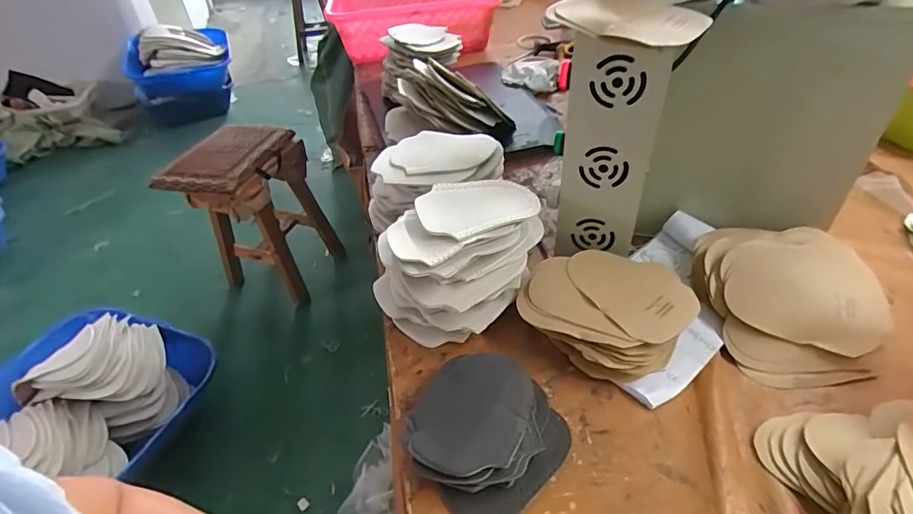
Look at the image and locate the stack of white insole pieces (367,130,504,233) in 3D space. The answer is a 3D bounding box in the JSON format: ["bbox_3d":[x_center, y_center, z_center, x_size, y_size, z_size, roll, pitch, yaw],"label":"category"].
[{"bbox_3d":[-0.032,-0.103,0.650,0.175,0.086,0.134,-19,43,-15],"label":"stack of white insole pieces"}]

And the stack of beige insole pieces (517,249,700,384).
[{"bbox_3d":[0.156,0.053,0.505,0.160,0.055,0.132,27,50,31],"label":"stack of beige insole pieces"}]

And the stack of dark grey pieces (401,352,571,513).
[{"bbox_3d":[0.026,0.153,0.433,0.131,0.036,0.135,26,50,31],"label":"stack of dark grey pieces"}]

